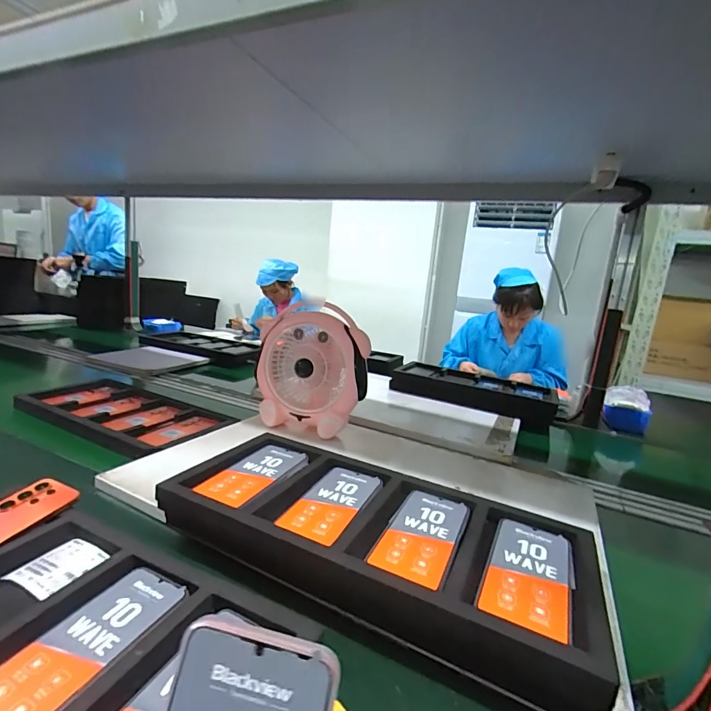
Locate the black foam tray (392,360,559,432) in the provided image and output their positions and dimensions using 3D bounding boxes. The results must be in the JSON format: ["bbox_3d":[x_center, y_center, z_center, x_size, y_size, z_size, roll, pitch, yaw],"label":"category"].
[{"bbox_3d":[0.365,0.103,1.248,0.478,0.048,0.225,11,12,25],"label":"black foam tray"}]

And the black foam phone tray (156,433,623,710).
[{"bbox_3d":[0.016,0.219,0.489,0.487,0.083,0.238,10,15,24],"label":"black foam phone tray"}]

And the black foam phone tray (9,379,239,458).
[{"bbox_3d":[-0.533,0.132,0.910,0.493,0.034,0.240,11,12,24],"label":"black foam phone tray"}]

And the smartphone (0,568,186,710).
[{"bbox_3d":[-0.240,0.256,0.347,0.075,0.012,0.170,11,12,25],"label":"smartphone"}]

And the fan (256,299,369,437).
[{"bbox_3d":[-0.099,0.042,0.866,0.242,0.278,0.081,9,12,16],"label":"fan"}]

